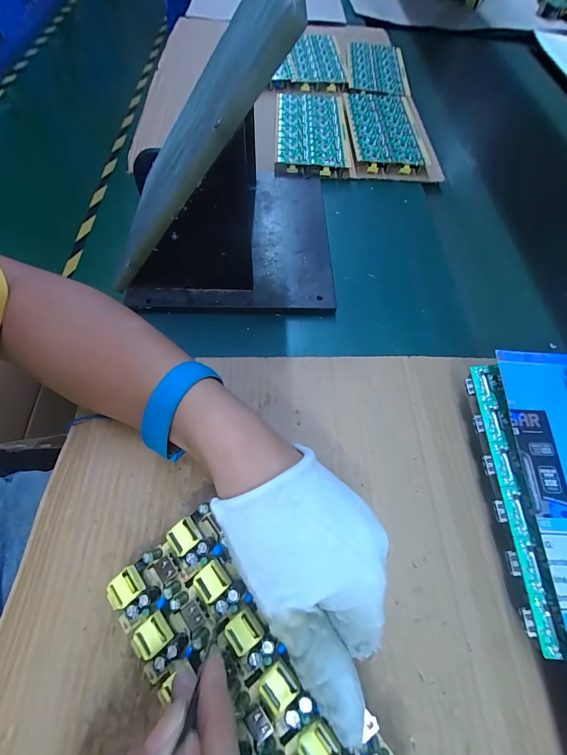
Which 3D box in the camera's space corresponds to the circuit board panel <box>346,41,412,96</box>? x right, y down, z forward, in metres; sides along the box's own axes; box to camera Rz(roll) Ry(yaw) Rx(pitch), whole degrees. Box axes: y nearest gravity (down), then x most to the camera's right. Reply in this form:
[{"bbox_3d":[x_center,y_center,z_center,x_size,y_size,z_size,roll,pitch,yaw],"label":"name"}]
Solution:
[{"bbox_3d":[0.155,-0.516,0.542,0.094,0.007,0.188,4,62,0],"label":"circuit board panel"}]

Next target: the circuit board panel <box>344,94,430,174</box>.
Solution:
[{"bbox_3d":[0.142,-0.353,0.457,0.093,0.008,0.187,1,62,-2],"label":"circuit board panel"}]

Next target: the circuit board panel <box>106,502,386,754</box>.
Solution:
[{"bbox_3d":[-0.022,0.165,0.172,0.079,0.030,0.174,-37,71,-19],"label":"circuit board panel"}]

